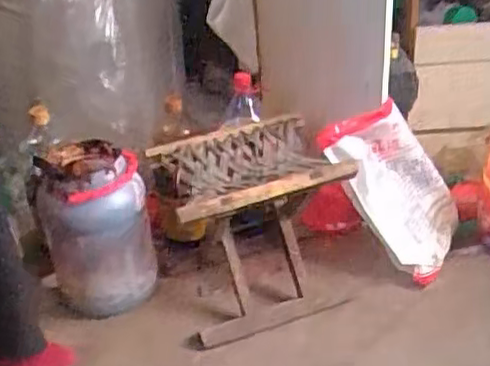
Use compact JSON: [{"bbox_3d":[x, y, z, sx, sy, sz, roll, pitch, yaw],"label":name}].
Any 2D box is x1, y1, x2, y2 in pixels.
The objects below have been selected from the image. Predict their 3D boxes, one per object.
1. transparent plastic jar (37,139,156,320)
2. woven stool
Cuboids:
[{"bbox_3d":[-0.238,0.076,1.095,0.160,0.255,0.186,-9,32,-9],"label":"transparent plastic jar"},{"bbox_3d":[0.014,0.063,1.079,0.258,0.256,0.246,-15,34,-17],"label":"woven stool"}]

